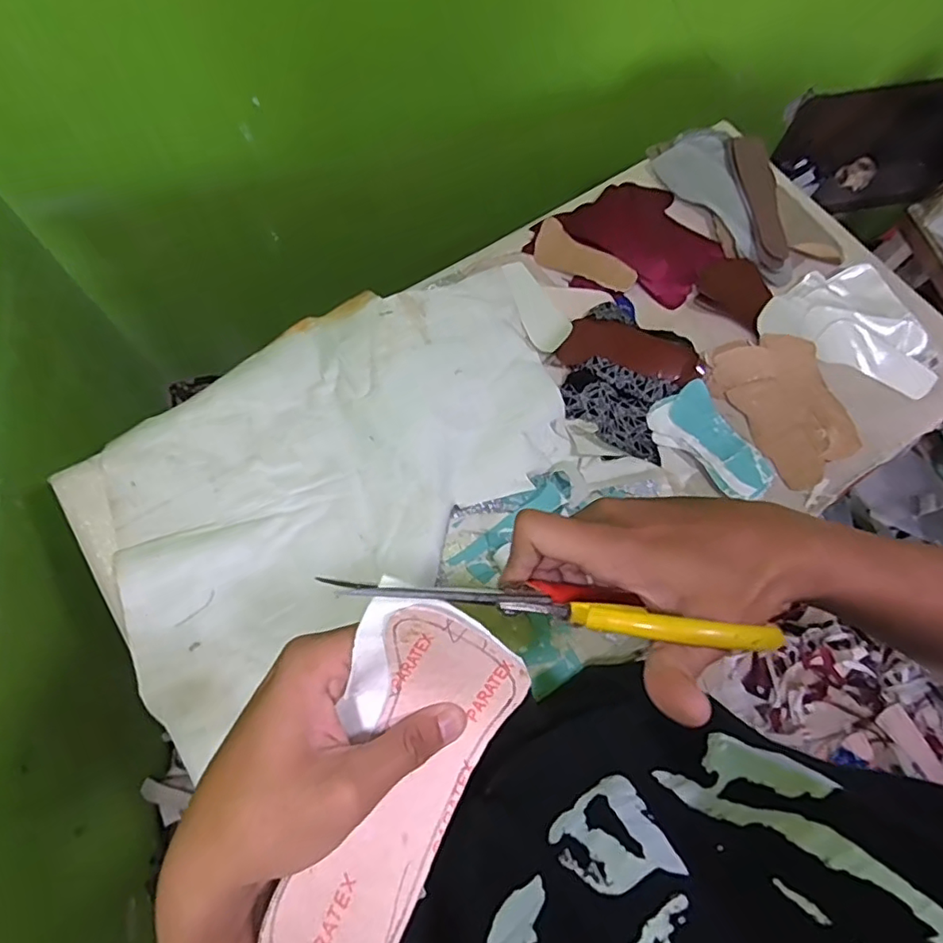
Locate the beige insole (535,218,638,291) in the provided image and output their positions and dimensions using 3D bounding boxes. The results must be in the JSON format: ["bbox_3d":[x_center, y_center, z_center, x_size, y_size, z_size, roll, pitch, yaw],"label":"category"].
[{"bbox_3d":[0.170,-0.323,0.901,0.166,0.011,0.068,37,98,10],"label":"beige insole"}]

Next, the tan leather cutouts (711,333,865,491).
[{"bbox_3d":[0.442,-0.096,0.813,0.127,0.023,0.209,-35,77,10],"label":"tan leather cutouts"}]

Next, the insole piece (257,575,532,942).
[{"bbox_3d":[-0.027,0.129,0.243,0.068,0.045,0.143,19,76,6],"label":"insole piece"}]

